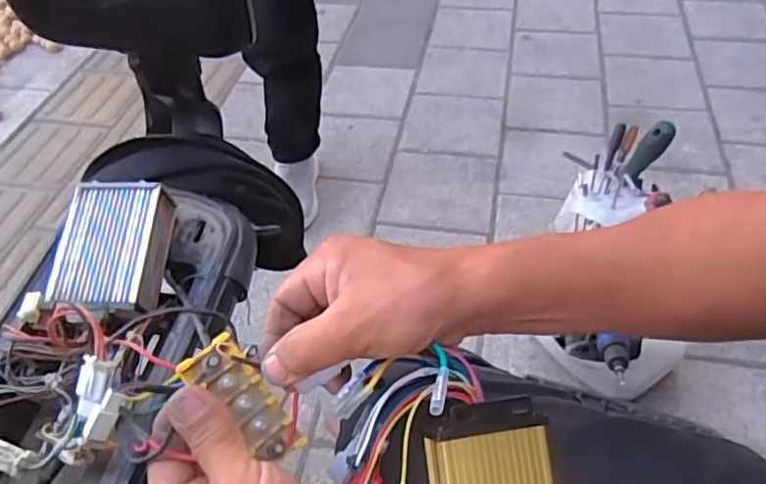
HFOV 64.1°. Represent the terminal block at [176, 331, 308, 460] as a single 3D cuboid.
[{"bbox_3d":[-0.080,0.092,0.356,0.080,0.014,0.032,52,53,-5],"label":"terminal block"}]

